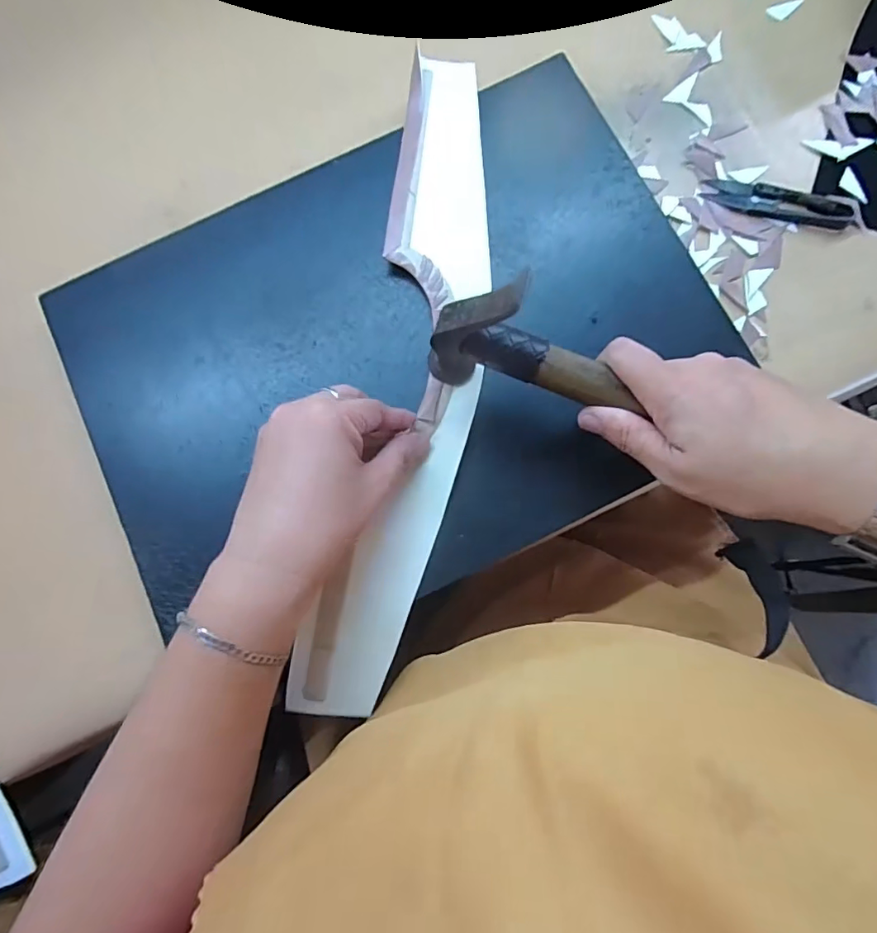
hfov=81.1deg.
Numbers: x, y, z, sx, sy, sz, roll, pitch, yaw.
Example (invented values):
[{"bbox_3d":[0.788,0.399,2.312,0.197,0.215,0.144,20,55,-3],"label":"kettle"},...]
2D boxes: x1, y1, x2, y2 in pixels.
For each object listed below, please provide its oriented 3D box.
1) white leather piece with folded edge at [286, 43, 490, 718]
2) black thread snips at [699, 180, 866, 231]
[{"bbox_3d":[-0.016,-0.064,0.332,0.082,0.010,0.434,8,82,4],"label":"white leather piece with folded edge"},{"bbox_3d":[0.244,-0.188,0.362,0.107,0.006,0.028,16,83,5],"label":"black thread snips"}]

